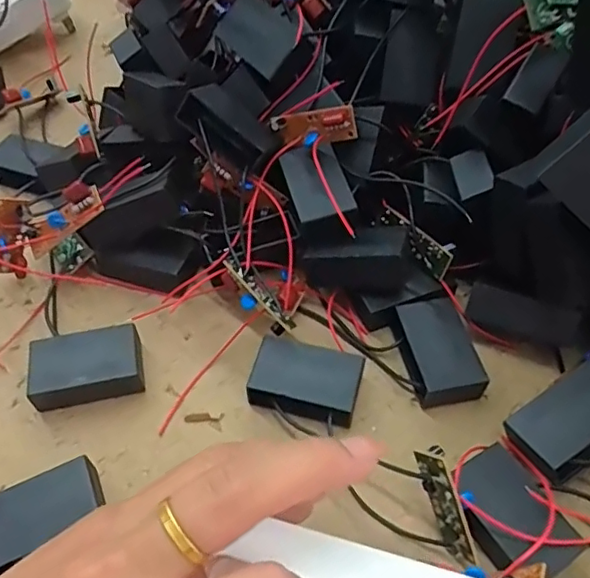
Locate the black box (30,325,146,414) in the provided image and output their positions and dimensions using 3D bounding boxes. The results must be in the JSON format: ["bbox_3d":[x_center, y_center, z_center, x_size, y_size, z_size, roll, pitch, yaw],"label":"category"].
[{"bbox_3d":[-0.095,0.037,0.262,0.048,0.017,0.033,-9,52,-7],"label":"black box"}]

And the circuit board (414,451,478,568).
[{"bbox_3d":[0.056,0.082,0.211,0.005,0.014,0.046,-22,98,-17],"label":"circuit board"}]

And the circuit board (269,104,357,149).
[{"bbox_3d":[0.010,-0.081,0.286,0.040,0.017,0.013,2,49,22],"label":"circuit board"}]

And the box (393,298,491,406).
[{"bbox_3d":[0.065,0.031,0.265,0.033,0.018,0.051,-9,52,-7],"label":"box"}]

